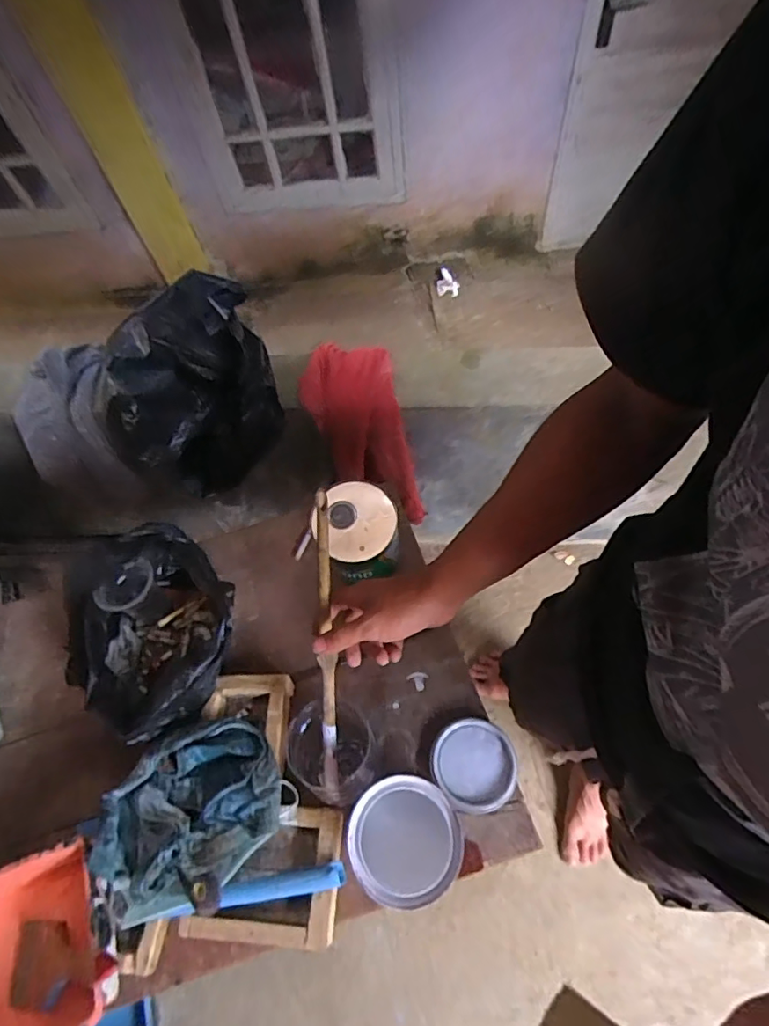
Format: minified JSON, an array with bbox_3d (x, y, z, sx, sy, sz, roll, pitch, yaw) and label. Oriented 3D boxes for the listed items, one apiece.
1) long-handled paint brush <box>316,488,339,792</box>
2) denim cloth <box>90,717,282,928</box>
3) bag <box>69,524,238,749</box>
[{"bbox_3d":[-0.057,0.139,0.533,0.015,0.014,0.326,1,106,4],"label":"long-handled paint brush"},{"bbox_3d":[-0.211,0.319,0.571,0.194,0.073,0.165,-30,66,-8],"label":"denim cloth"},{"bbox_3d":[-0.281,0.141,0.652,0.192,0.134,0.207,-39,68,-12],"label":"bag"}]

